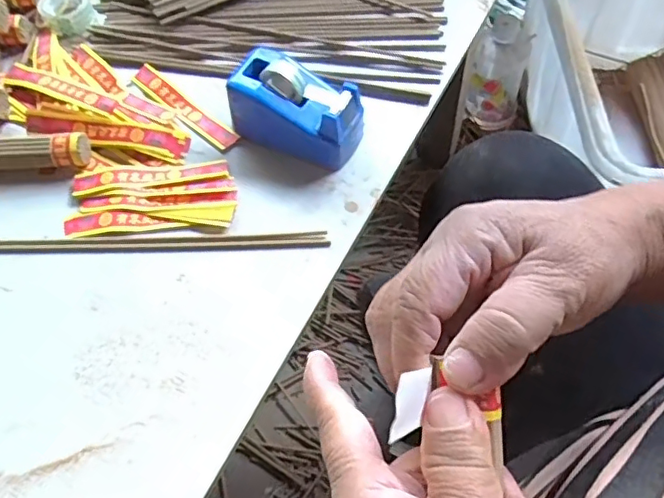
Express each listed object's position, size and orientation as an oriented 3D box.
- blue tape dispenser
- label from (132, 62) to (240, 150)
[{"bbox_3d":[-0.026,-0.112,0.451,0.099,0.056,0.054,22,63,14],"label":"blue tape dispenser"},{"bbox_3d":[-0.127,-0.122,0.489,0.122,0.009,0.021,40,69,22],"label":"label"}]

